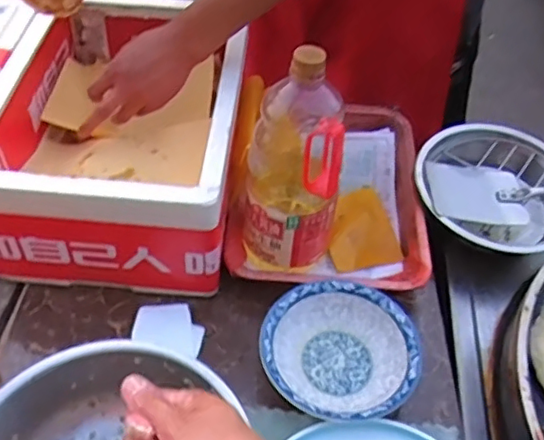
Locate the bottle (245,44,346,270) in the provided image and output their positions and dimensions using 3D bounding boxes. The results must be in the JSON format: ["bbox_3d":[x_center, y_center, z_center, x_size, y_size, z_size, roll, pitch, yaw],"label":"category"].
[{"bbox_3d":[0.026,-0.050,0.688,0.113,0.281,0.089,3,49,-2],"label":"bottle"}]

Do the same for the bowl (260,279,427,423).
[{"bbox_3d":[0.074,0.152,0.674,0.166,0.057,0.166,3,49,-3],"label":"bowl"}]

